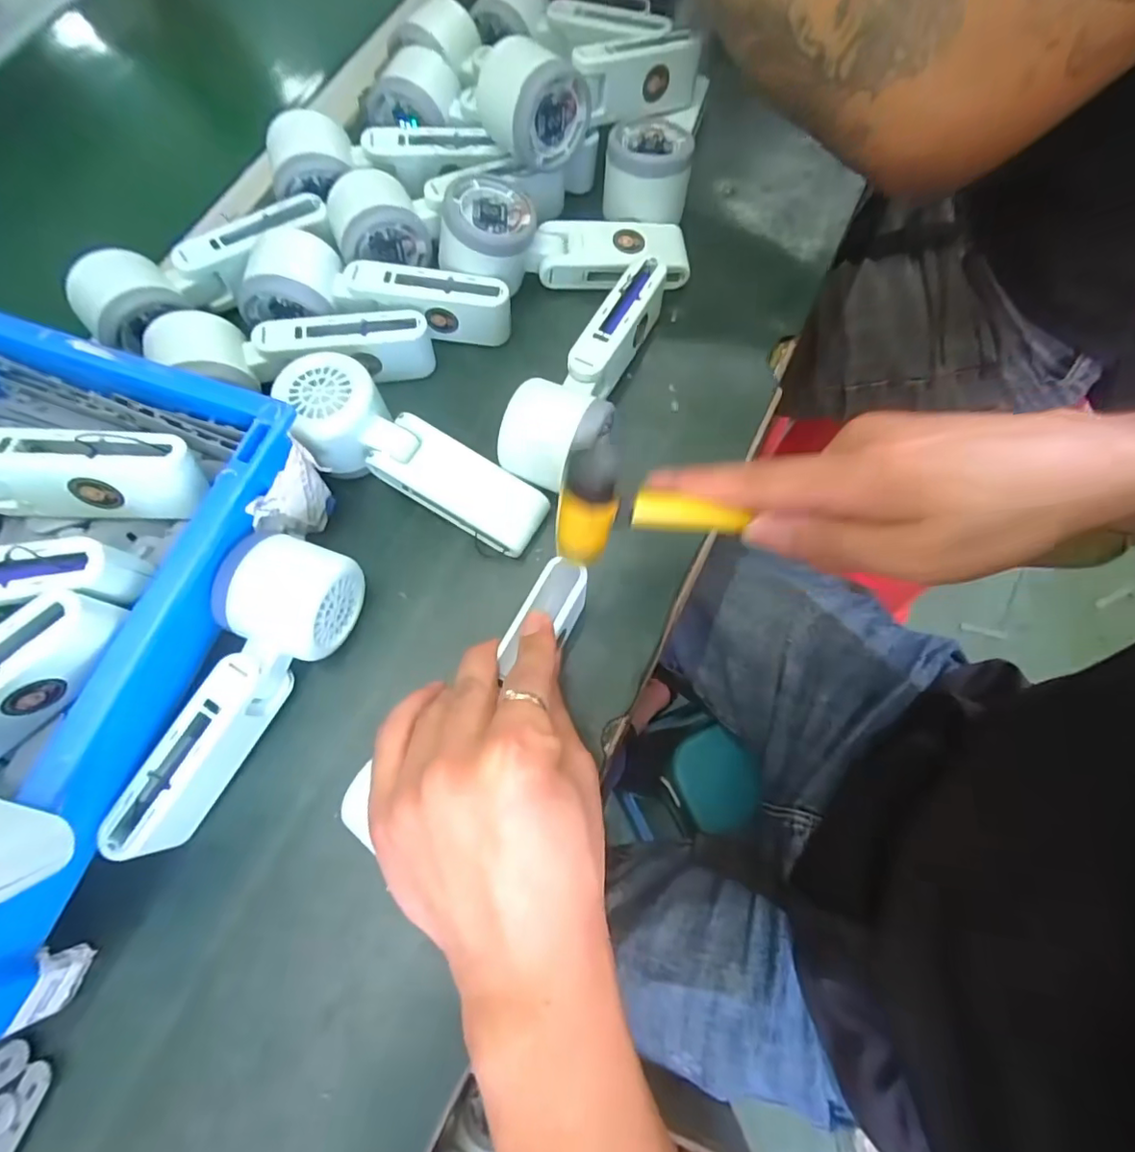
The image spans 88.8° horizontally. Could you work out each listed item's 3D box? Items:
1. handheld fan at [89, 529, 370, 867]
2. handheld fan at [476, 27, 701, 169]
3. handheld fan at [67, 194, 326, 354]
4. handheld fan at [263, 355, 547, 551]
[{"bbox_3d":[-0.164,0.061,0.299,0.064,0.051,0.167,20,72,6],"label":"handheld fan"},{"bbox_3d":[0.019,-0.337,0.397,0.162,0.068,0.053,-34,73,-10],"label":"handheld fan"},{"bbox_3d":[-0.233,-0.202,0.380,0.164,0.050,0.045,-35,75,-12],"label":"handheld fan"},{"bbox_3d":[-0.094,-0.067,0.341,0.167,0.050,0.056,31,73,9],"label":"handheld fan"}]

